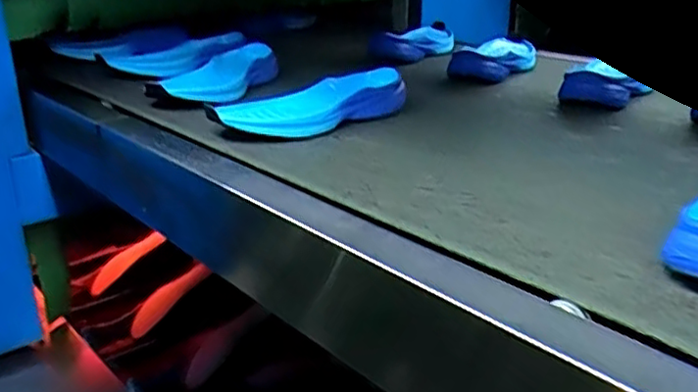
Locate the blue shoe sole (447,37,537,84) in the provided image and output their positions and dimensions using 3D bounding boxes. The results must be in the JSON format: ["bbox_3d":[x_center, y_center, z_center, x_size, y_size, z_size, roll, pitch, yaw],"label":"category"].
[{"bbox_3d":[0.248,-0.224,1.068,0.096,0.043,0.252,12,24,27],"label":"blue shoe sole"}]

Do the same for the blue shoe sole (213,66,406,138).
[{"bbox_3d":[-0.036,-0.103,0.748,0.239,0.046,0.077,-20,28,-41],"label":"blue shoe sole"}]

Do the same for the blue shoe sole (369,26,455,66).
[{"bbox_3d":[0.134,-0.282,1.211,0.085,0.049,0.267,13,24,30],"label":"blue shoe sole"}]

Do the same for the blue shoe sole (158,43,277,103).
[{"bbox_3d":[-0.178,-0.166,0.911,0.092,0.049,0.246,5,21,10],"label":"blue shoe sole"}]

